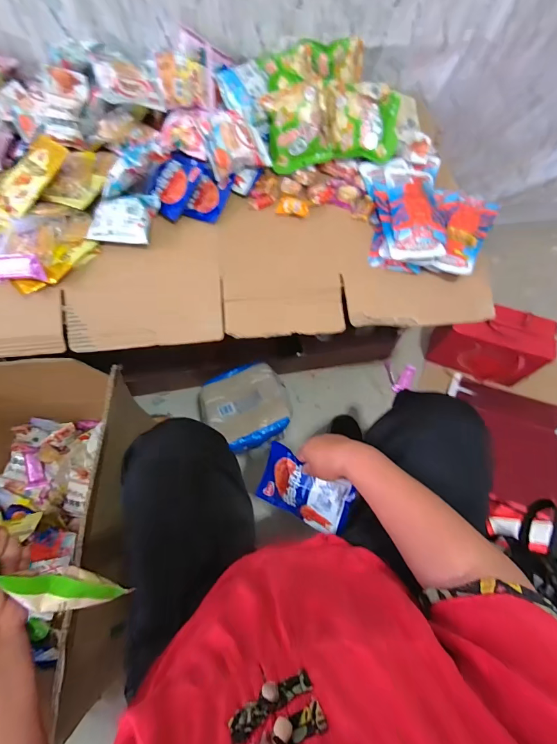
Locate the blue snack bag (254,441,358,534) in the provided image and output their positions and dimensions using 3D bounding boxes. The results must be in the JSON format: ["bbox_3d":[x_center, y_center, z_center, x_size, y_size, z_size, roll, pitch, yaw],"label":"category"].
[{"bbox_3d":[0.042,0.212,0.652,0.172,0.017,0.108,22,103,31],"label":"blue snack bag"}]

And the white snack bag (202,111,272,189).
[{"bbox_3d":[-0.090,-0.448,0.722,0.115,0.033,0.118,-27,107,-10],"label":"white snack bag"}]

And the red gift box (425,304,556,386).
[{"bbox_3d":[0.579,-0.075,1.010,0.247,0.216,0.126,19,67,8],"label":"red gift box"}]

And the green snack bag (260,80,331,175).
[{"bbox_3d":[0.041,-0.495,0.750,0.132,0.042,0.147,-11,106,6],"label":"green snack bag"}]

